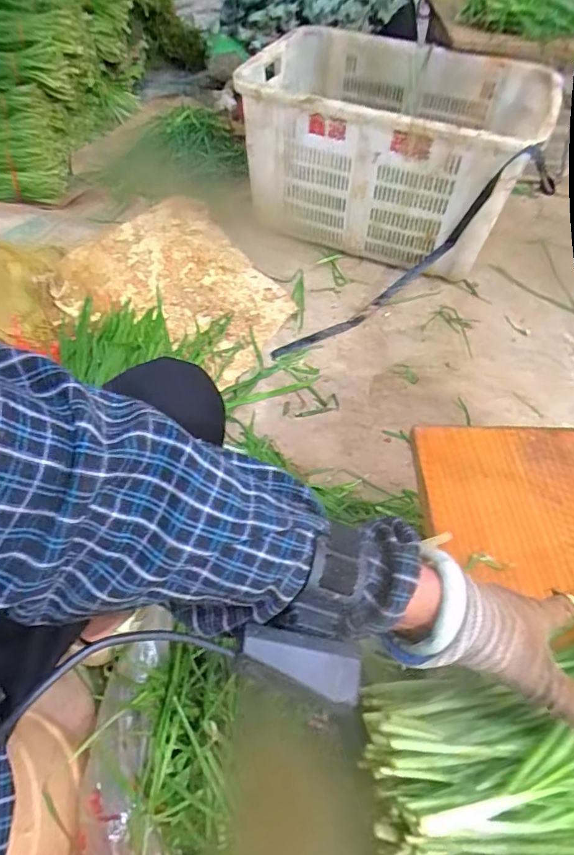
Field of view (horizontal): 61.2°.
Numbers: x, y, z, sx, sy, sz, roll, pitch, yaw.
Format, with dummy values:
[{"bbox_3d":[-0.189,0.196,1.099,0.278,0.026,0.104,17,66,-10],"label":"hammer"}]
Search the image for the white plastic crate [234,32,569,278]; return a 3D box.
[{"bbox_3d":[0.251,-0.660,1.178,0.616,0.340,0.495,25,58,15],"label":"white plastic crate"}]

